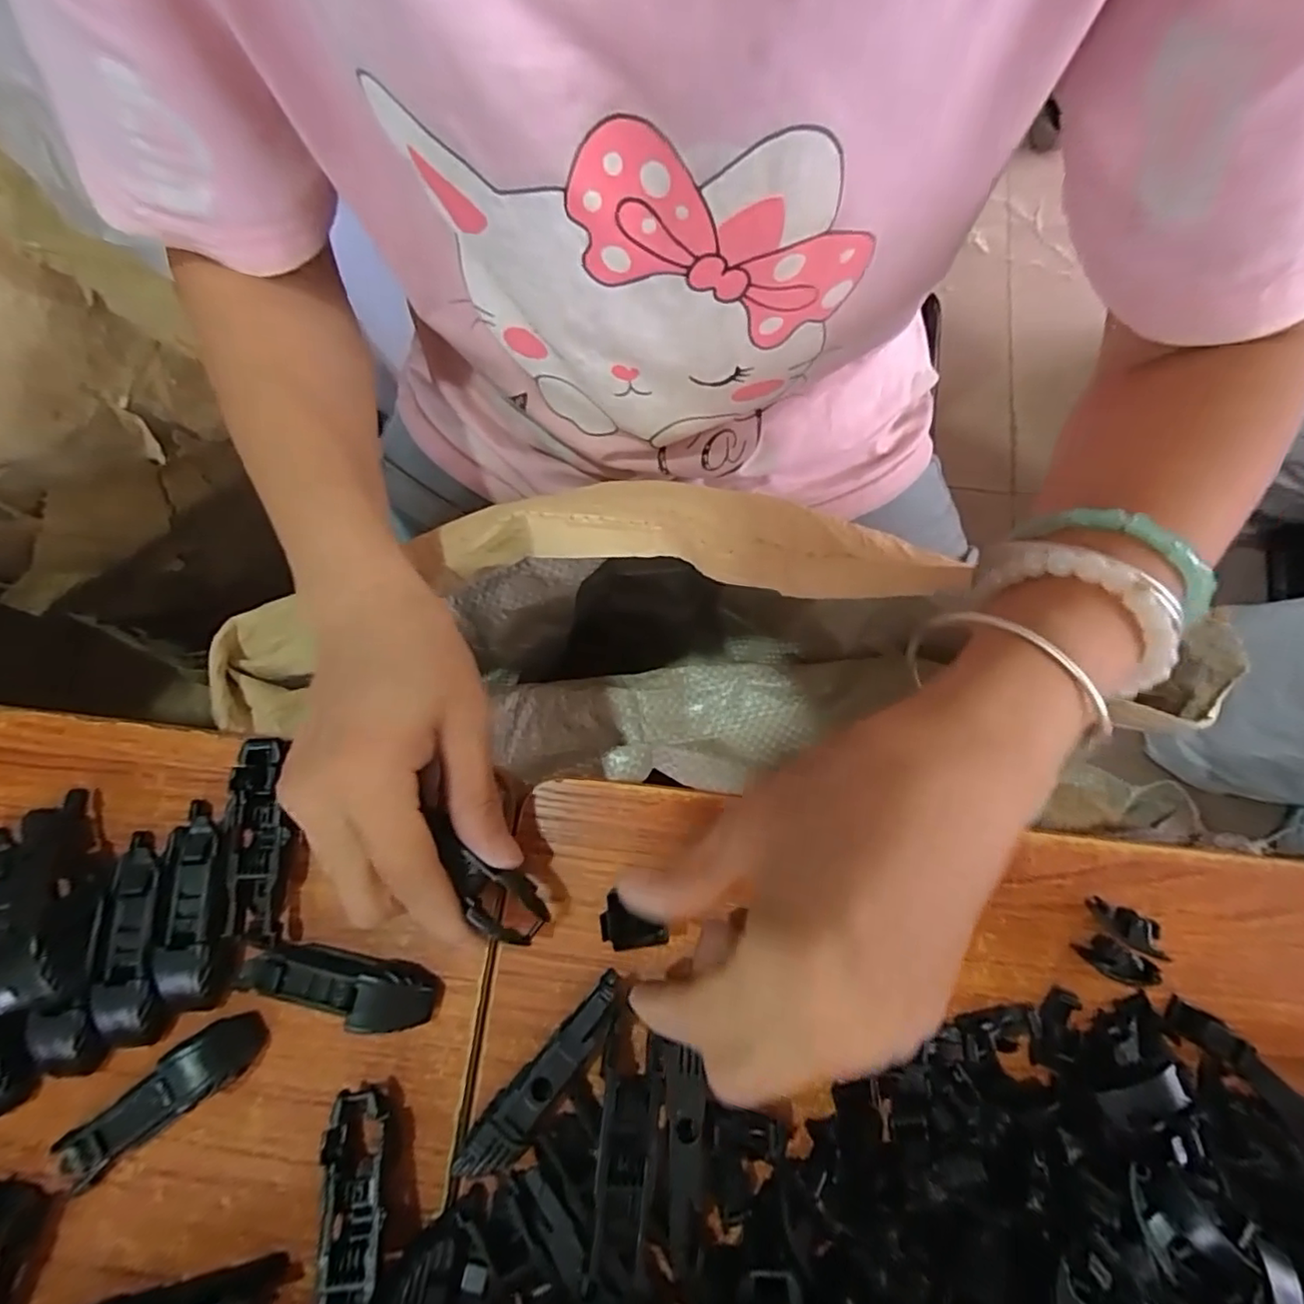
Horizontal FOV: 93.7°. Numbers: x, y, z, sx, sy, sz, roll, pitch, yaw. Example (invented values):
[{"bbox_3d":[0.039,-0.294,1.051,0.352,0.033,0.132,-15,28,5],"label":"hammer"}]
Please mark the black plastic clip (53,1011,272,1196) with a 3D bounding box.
[{"bbox_3d":[-0.171,0.154,0.208,0.073,0.013,0.020,-35,78,-7],"label":"black plastic clip"}]

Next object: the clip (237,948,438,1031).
[{"bbox_3d":[-0.112,0.119,0.216,0.067,0.013,0.020,9,77,3],"label":"clip"}]

